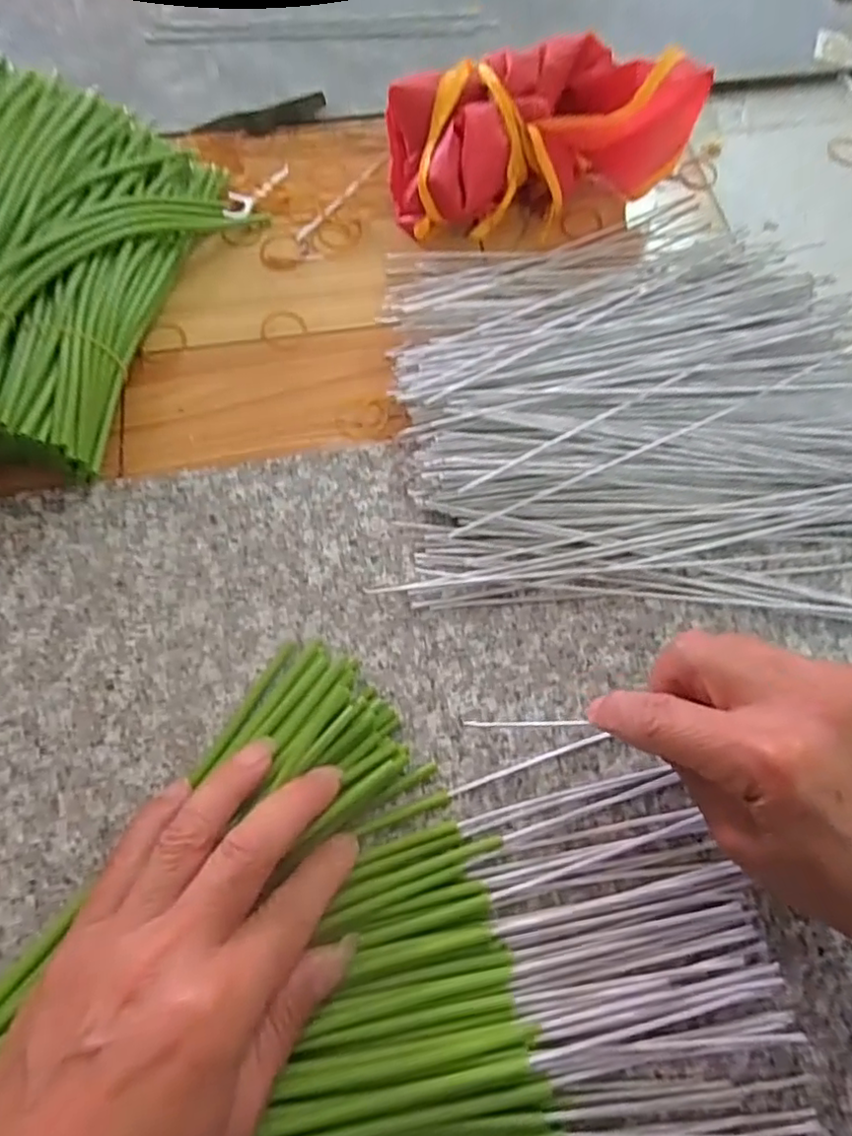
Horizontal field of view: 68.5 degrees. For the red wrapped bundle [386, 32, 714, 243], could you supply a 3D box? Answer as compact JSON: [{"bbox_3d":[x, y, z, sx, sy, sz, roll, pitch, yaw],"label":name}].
[{"bbox_3d":[0.075,-0.288,0.416,0.194,0.079,0.091,-20,69,-8],"label":"red wrapped bundle"}]

